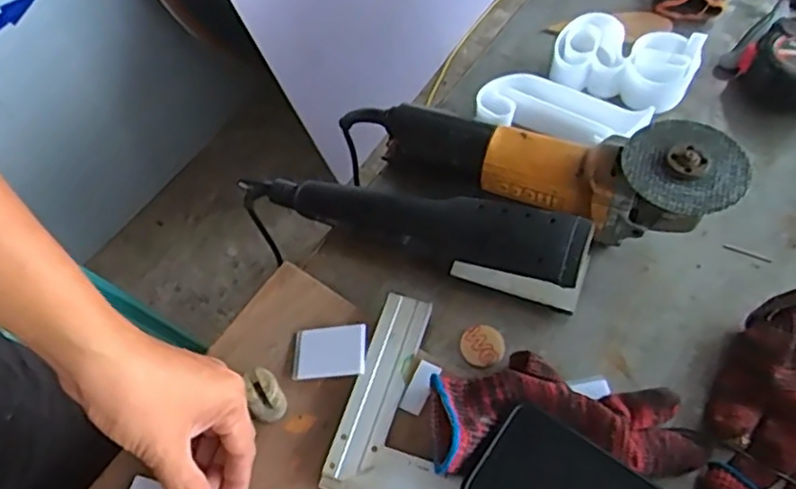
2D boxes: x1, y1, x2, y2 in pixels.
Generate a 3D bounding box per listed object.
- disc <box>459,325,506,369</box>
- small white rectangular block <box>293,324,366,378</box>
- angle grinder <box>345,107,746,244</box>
[{"bbox_3d":[0.066,0.078,0.522,0.032,0.004,0.033,-2,60,4],"label":"disc"},{"bbox_3d":[-0.052,0.080,0.503,0.055,0.004,0.040,-6,52,9],"label":"small white rectangular block"},{"bbox_3d":[0.103,-0.070,0.559,0.330,0.070,0.082,14,60,23],"label":"angle grinder"}]

